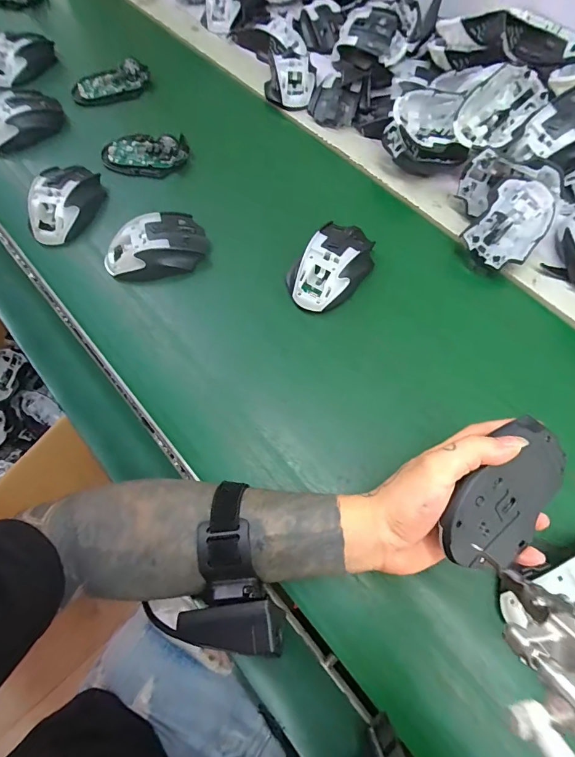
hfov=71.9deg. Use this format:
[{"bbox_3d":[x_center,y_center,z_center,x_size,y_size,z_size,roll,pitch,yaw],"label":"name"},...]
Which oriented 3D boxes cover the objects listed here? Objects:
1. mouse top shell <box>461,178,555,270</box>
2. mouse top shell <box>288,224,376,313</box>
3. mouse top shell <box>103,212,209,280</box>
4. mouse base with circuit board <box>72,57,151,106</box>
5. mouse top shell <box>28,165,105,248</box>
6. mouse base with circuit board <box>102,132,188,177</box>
[{"bbox_3d":[0.248,-0.169,0.447,0.068,0.030,0.112,40,84,4],"label":"mouse top shell"},{"bbox_3d":[0.049,-0.126,0.438,0.069,0.036,0.108,36,72,15],"label":"mouse top shell"},{"bbox_3d":[-0.153,-0.152,0.457,0.114,0.030,0.070,-23,68,-9],"label":"mouse top shell"},{"bbox_3d":[-0.262,-0.441,0.594,0.116,0.015,0.069,-29,69,-11],"label":"mouse base with circuit board"},{"bbox_3d":[-0.275,-0.217,0.491,0.064,0.039,0.112,26,70,12],"label":"mouse top shell"},{"bbox_3d":[-0.191,-0.303,0.527,0.113,0.022,0.066,3,67,3],"label":"mouse base with circuit board"}]

